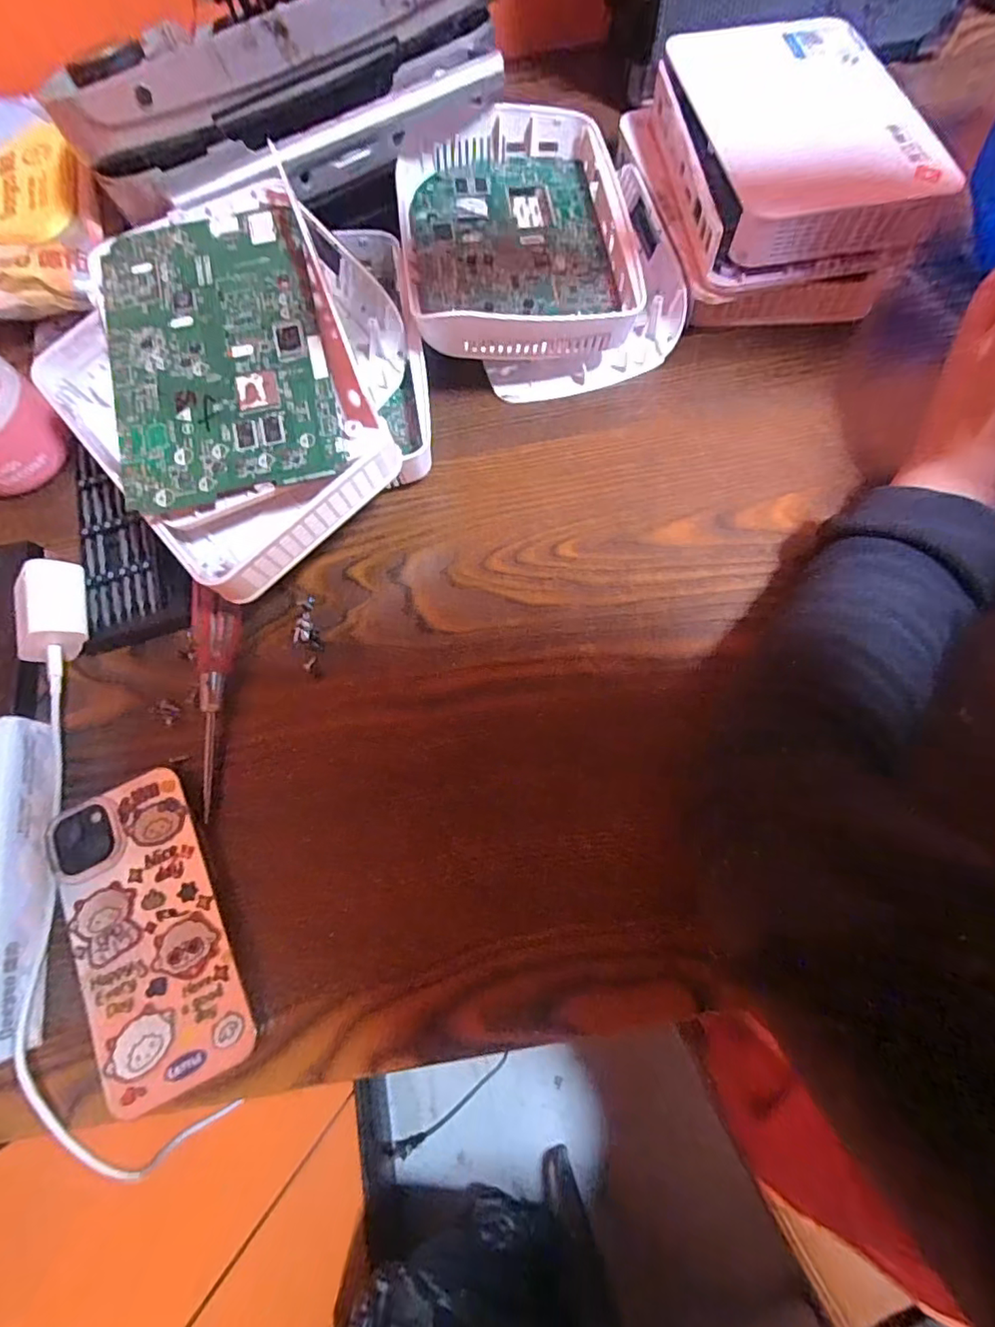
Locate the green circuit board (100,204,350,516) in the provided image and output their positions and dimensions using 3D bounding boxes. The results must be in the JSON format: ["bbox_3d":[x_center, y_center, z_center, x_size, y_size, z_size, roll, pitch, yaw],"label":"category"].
[{"bbox_3d":[-0.142,-0.158,0.275,0.103,0.010,0.161,-14,76,-3],"label":"green circuit board"}]

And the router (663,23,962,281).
[{"bbox_3d":[0.173,-0.309,0.323,0.124,0.035,0.169,-10,72,1],"label":"router"}]

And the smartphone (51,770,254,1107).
[{"bbox_3d":[-0.169,0.128,0.266,0.068,0.014,0.142,-26,73,-4],"label":"smartphone"}]

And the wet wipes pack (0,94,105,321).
[{"bbox_3d":[-0.329,-0.316,0.369,0.099,0.031,0.182,-20,73,-2],"label":"wet wipes pack"}]

